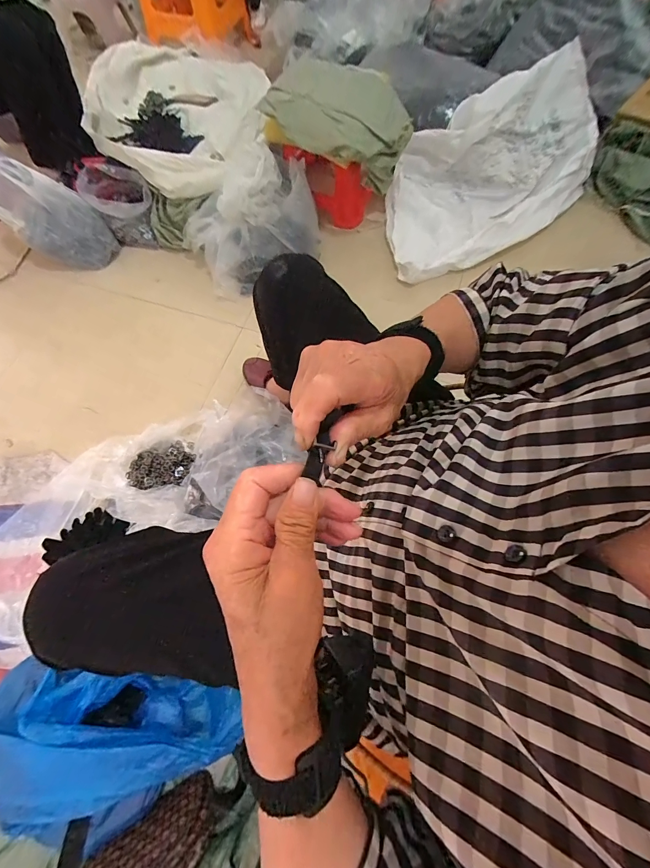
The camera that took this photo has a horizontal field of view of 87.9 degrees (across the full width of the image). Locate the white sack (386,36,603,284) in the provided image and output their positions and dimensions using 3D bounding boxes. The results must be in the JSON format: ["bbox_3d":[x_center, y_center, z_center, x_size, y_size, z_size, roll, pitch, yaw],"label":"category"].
[{"bbox_3d":[0.507,-0.844,1.110,0.813,0.356,0.454,-36,72,-12],"label":"white sack"}]

